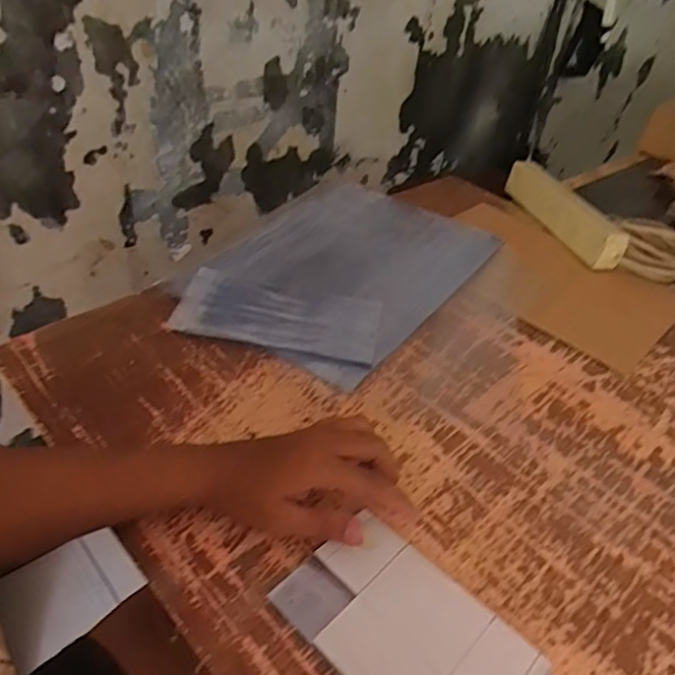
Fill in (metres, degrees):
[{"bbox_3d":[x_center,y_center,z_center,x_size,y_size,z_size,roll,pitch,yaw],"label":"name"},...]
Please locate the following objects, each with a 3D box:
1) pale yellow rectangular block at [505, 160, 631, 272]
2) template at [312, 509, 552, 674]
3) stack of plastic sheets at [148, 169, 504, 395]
[{"bbox_3d":[0.342,-0.197,0.906,0.047,0.058,0.269,-6,40,-14],"label":"pale yellow rectangular block"},{"bbox_3d":[0.051,0.206,0.411,0.160,0.004,0.102,34,52,30],"label":"template"},{"bbox_3d":[0.004,-0.100,0.769,0.286,0.023,0.440,27,43,24],"label":"stack of plastic sheets"}]

